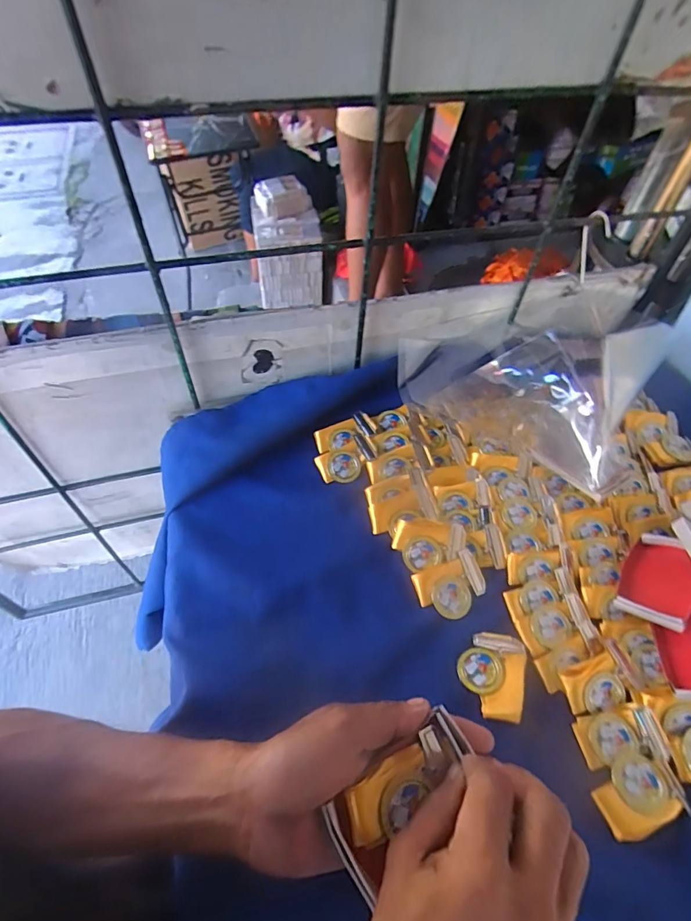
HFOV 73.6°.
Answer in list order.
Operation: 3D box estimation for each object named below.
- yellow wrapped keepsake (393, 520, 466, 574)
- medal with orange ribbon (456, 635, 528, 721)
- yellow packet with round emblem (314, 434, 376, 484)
[{"bbox_3d":[0.084,0.087,0.470,0.069,0.017,0.048,9,53,6],"label":"yellow wrapped keepsake"},{"bbox_3d":[0.129,0.188,0.408,0.054,0.006,0.069,14,54,10],"label":"medal with orange ribbon"},{"bbox_3d":[0.001,0.002,0.536,0.064,0.015,0.044,-27,58,-20],"label":"yellow packet with round emblem"}]

